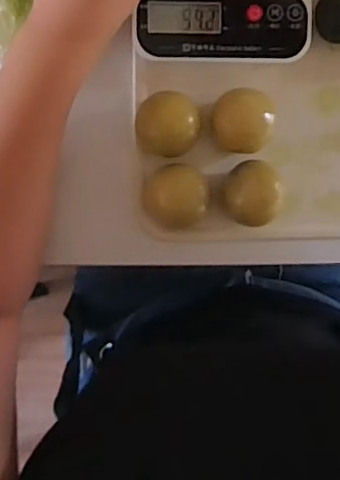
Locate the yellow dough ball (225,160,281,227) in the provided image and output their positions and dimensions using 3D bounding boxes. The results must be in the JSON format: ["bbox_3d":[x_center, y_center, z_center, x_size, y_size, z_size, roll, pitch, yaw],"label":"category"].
[{"bbox_3d":[0.061,-0.036,0.433,0.039,0.031,0.048,-4,96,-2],"label":"yellow dough ball"}]

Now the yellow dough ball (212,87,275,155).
[{"bbox_3d":[0.054,-0.088,0.424,0.044,0.037,0.044,0,96,-2],"label":"yellow dough ball"}]

